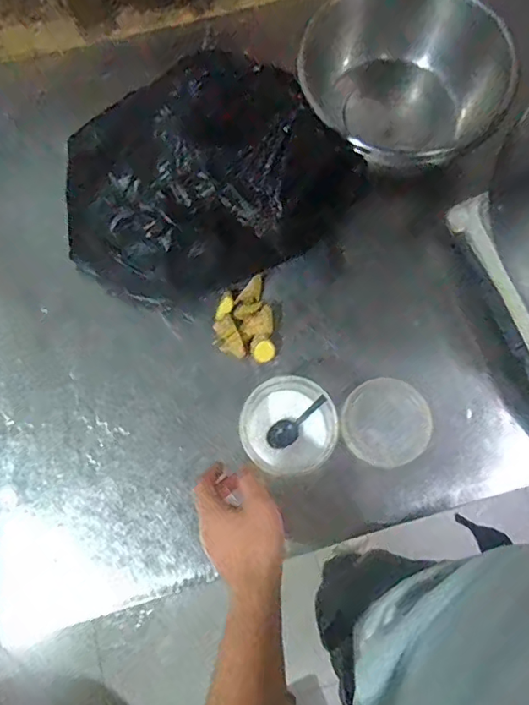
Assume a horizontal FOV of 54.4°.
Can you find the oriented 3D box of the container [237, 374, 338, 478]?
[{"bbox_3d":[0.028,0.091,0.616,0.106,0.076,0.107,-38,78,-9],"label":"container"}]

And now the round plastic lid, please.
[{"bbox_3d":[0.153,0.088,0.647,0.109,0.016,0.104,0,75,0],"label":"round plastic lid"}]

